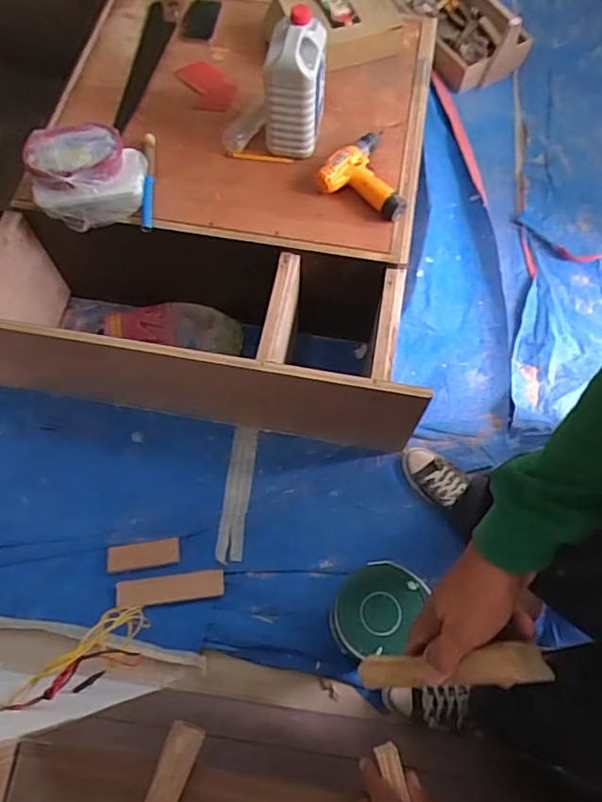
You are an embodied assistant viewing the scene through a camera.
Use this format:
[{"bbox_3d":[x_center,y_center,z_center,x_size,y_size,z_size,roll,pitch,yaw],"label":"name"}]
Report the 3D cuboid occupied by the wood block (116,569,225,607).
[{"bbox_3d":[-0.274,0.395,1.197,0.218,0.007,0.053,-3,72,-13],"label":"wood block"}]

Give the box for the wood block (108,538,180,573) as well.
[{"bbox_3d":[-0.341,0.334,1.236,0.152,0.017,0.056,-8,67,-4],"label":"wood block"}]

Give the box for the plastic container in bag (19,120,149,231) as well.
[{"bbox_3d":[-0.439,-0.467,1.165,0.221,0.120,0.171,-1,66,-1],"label":"plastic container in bag"}]

